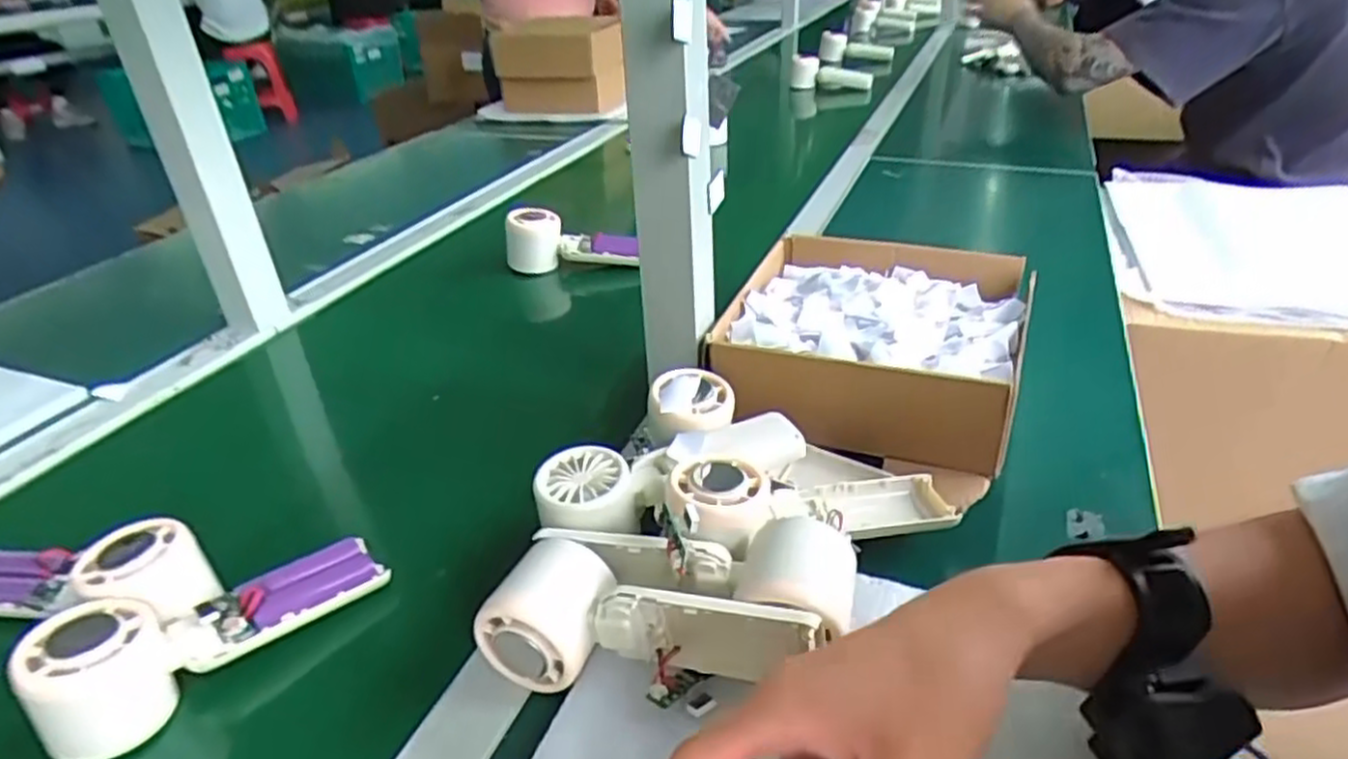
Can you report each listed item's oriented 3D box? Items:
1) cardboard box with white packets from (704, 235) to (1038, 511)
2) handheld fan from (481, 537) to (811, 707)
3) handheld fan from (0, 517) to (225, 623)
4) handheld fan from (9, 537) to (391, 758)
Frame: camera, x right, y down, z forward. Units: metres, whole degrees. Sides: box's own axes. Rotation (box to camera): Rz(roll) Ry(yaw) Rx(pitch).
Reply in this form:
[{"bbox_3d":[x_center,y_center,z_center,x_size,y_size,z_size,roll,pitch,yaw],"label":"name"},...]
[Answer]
[{"bbox_3d":[0.151,-0.027,0.584,0.205,0.067,0.242,9,35,20],"label":"cardboard box with white packets"},{"bbox_3d":[-0.013,0.124,0.365,0.158,0.056,0.058,11,35,23],"label":"handheld fan"},{"bbox_3d":[-0.340,0.109,0.435,0.155,0.049,0.058,5,33,15],"label":"handheld fan"},{"bbox_3d":[-0.241,0.122,0.405,0.046,0.053,0.159,25,43,38],"label":"handheld fan"}]

